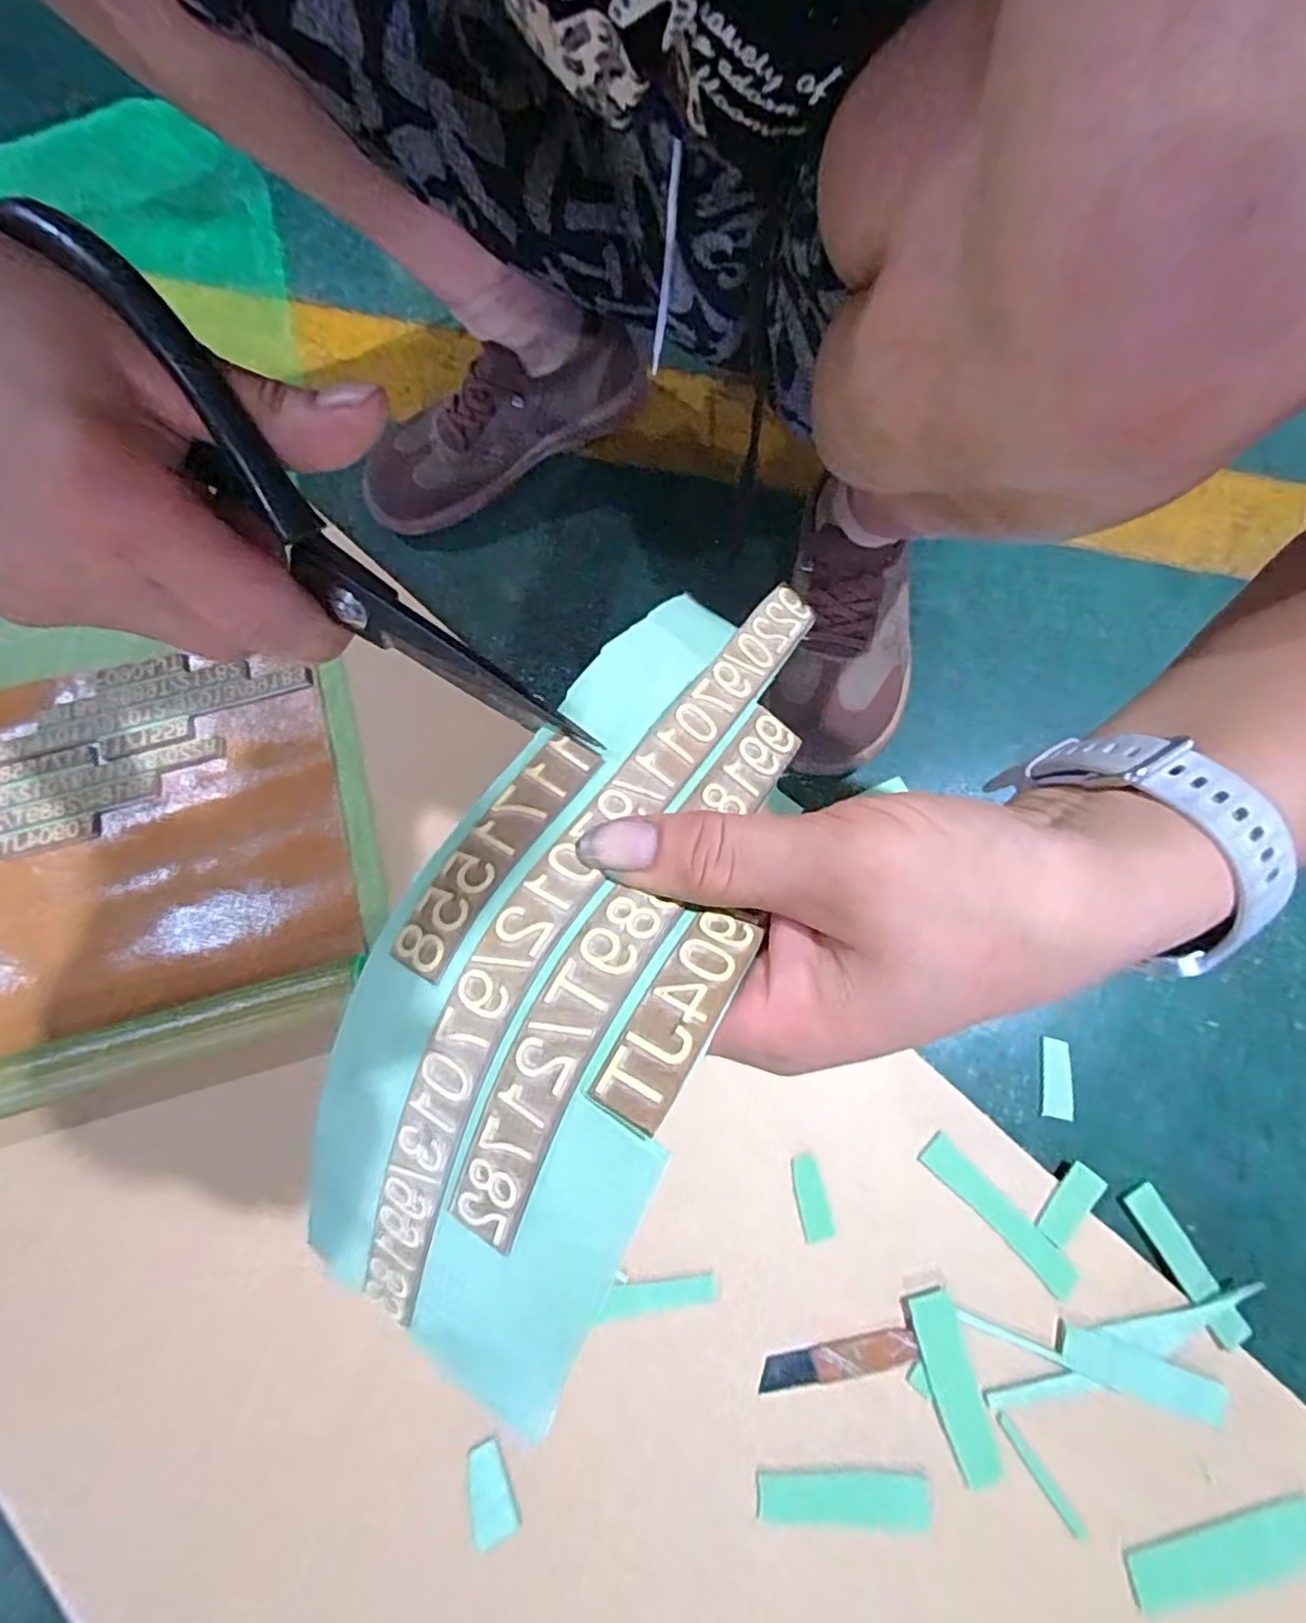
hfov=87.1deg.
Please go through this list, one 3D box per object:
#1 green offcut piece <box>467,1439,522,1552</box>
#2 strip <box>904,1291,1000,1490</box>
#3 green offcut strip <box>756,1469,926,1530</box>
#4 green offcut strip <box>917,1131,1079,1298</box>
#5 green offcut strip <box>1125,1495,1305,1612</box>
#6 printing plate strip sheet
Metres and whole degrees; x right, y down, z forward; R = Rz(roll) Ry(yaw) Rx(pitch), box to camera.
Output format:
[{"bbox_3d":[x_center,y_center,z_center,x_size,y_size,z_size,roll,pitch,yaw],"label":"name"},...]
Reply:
[{"bbox_3d":[-0.092,0.380,0.384,0.027,0.005,0.045,-21,73,-6],"label":"green offcut piece"},{"bbox_3d":[0.170,0.327,0.391,0.027,0.004,0.090,-11,72,-3],"label":"strip"},{"bbox_3d":[0.104,0.379,0.379,0.093,0.004,0.025,1,72,1],"label":"green offcut strip"},{"bbox_3d":[0.210,0.244,0.419,0.022,0.005,0.104,-44,77,-12],"label":"green offcut strip"},{"bbox_3d":[0.308,0.397,0.367,0.106,0.006,0.026,-14,73,-4],"label":"green offcut strip"},{"bbox_3d":[-0.018,0.023,0.172,0.077,0.052,0.219,21,75,7],"label":"printing plate strip sheet"}]

